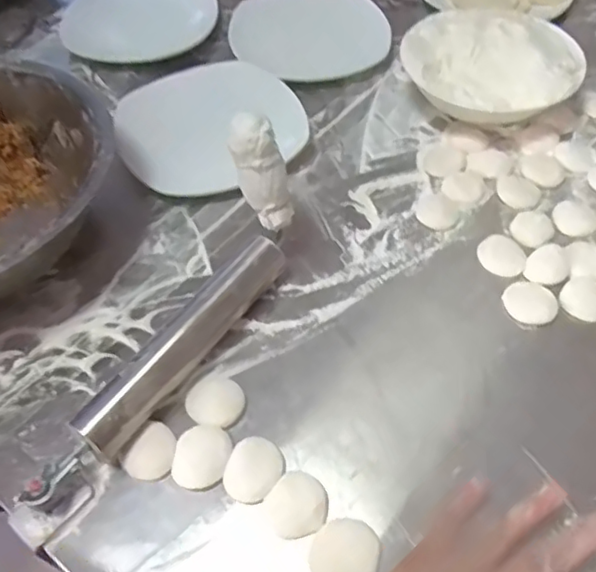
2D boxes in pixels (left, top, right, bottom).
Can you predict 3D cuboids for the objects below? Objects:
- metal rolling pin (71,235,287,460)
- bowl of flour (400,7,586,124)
[{"bbox_3d":[-0.080,0.040,0.460,0.032,0.040,0.198,28,59,21],"label":"metal rolling pin"},{"bbox_3d":[0.186,-0.207,0.612,0.163,0.068,0.140,26,58,20],"label":"bowl of flour"}]

